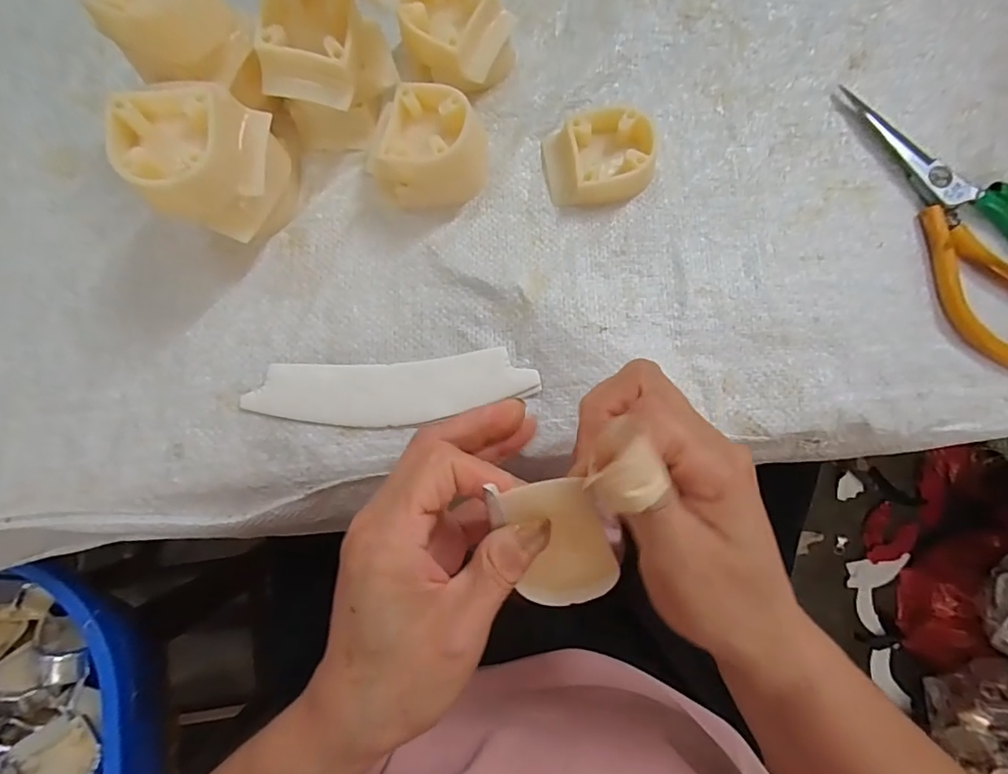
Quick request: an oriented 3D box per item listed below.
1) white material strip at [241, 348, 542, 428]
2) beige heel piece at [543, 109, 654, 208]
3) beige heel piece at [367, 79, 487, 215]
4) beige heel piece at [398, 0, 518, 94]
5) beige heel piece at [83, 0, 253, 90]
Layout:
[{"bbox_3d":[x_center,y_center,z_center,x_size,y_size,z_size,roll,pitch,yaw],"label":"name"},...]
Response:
[{"bbox_3d":[-0.060,0.002,0.270,0.154,0.005,0.036,-4,80,0],"label":"white material strip"},{"bbox_3d":[0.055,-0.131,0.284,0.060,0.022,0.048,-6,80,0],"label":"beige heel piece"},{"bbox_3d":[-0.041,-0.128,0.272,0.057,0.043,0.055,0,80,1],"label":"beige heel piece"},{"bbox_3d":[-0.026,-0.204,0.287,0.064,0.039,0.055,40,83,7],"label":"beige heel piece"},{"bbox_3d":[-0.164,-0.178,0.242,0.054,0.035,0.052,45,84,6],"label":"beige heel piece"}]

